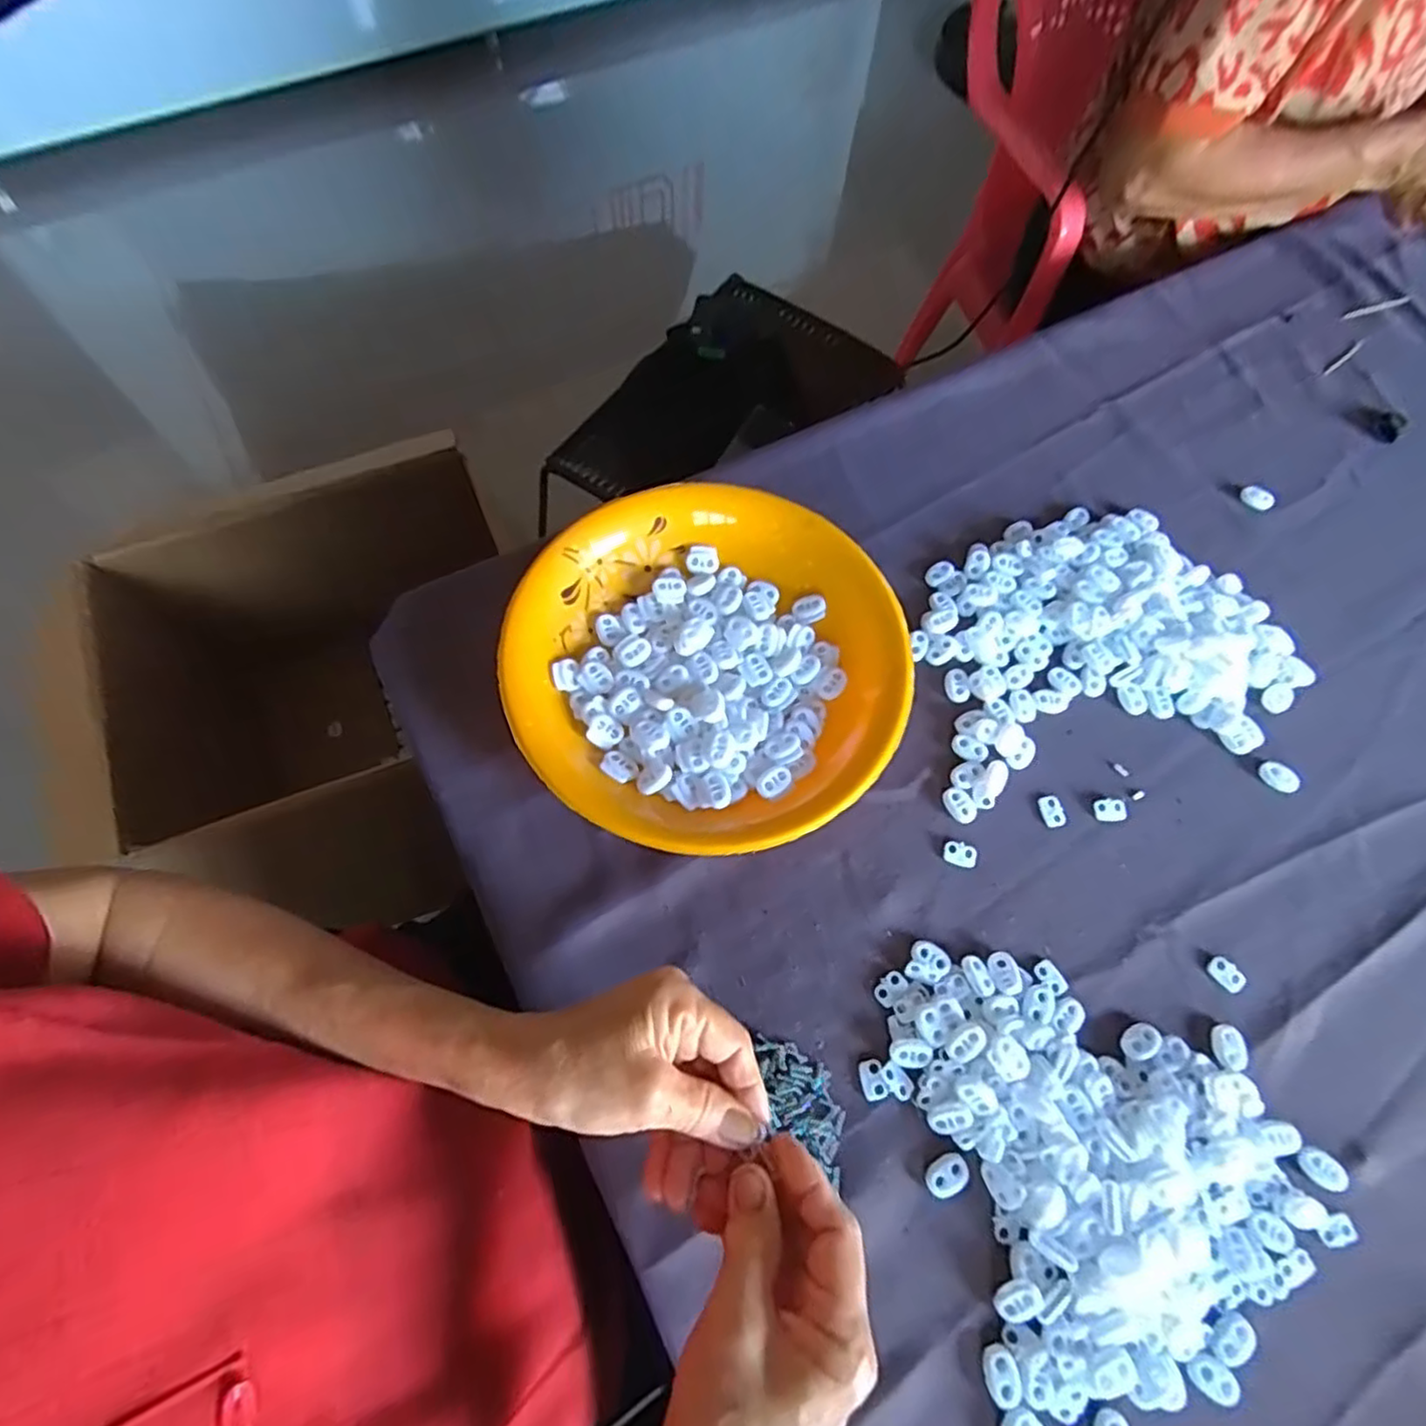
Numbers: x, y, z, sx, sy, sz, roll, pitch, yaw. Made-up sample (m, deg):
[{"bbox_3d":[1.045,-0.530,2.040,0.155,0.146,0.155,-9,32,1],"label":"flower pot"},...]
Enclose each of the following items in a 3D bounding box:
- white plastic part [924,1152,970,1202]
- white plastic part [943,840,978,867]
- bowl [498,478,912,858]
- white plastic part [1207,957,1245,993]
[{"bbox_3d":[0.117,0.232,0.345,0.022,0.004,0.016,-33,73,-15],"label":"white plastic part"},{"bbox_3d":[0.148,0.084,0.409,0.020,0.004,0.014,19,68,5],"label":"white plastic part"},{"bbox_3d":[-0.003,-0.033,0.429,0.227,0.041,0.238,1,67,-2],"label":"bowl"},{"bbox_3d":[0.292,0.148,0.388,0.016,0.004,0.019,-36,73,-16],"label":"white plastic part"}]

